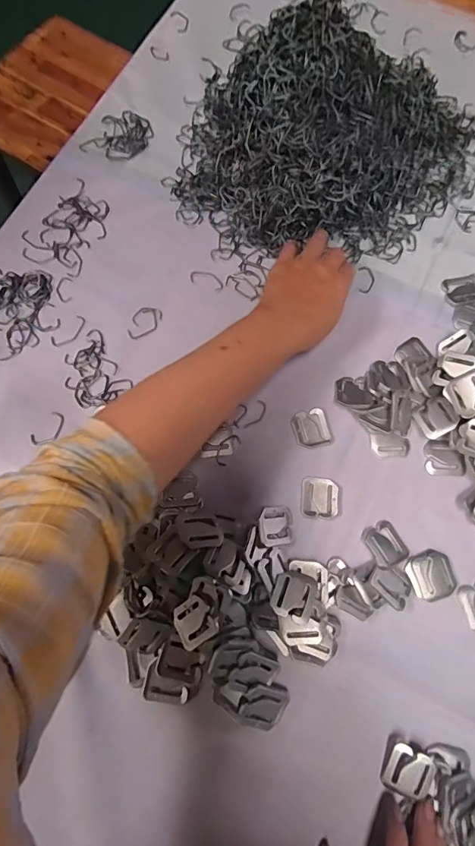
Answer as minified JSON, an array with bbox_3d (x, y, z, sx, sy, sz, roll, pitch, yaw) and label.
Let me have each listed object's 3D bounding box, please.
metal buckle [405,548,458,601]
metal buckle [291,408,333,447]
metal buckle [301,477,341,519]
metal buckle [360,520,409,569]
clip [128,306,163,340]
[{"bbox_3d":[0.180,0.141,0.399,0.040,0.006,0.041,-23,76,-7],"label":"metal buckle"},{"bbox_3d":[0.075,0.005,0.435,0.033,0.007,0.037,-18,75,-6],"label":"metal buckle"},{"bbox_3d":[0.082,0.072,0.418,0.038,0.004,0.038,5,74,0],"label":"metal buckle"},{"bbox_3d":[0.139,0.114,0.405,0.034,0.007,0.039,-26,76,-8],"label":"metal buckle"},{"bbox_3d":[-0.100,-0.107,0.460,0.027,0.004,0.041,23,75,5],"label":"clip"}]

